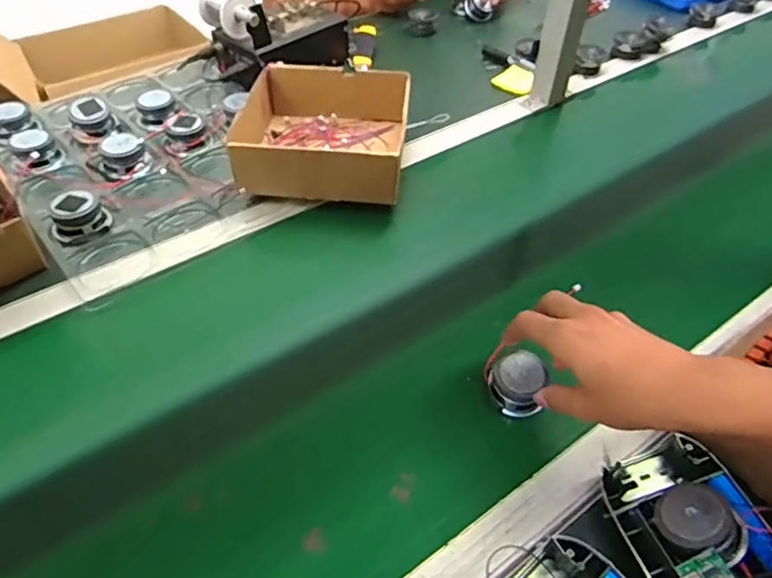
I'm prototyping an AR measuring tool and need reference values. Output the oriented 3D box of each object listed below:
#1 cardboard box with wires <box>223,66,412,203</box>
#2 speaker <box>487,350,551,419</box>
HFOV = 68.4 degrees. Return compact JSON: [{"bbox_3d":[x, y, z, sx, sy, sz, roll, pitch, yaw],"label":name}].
[{"bbox_3d":[-0.079,-0.206,0.725,0.209,0.069,0.214,5,48,3],"label":"cardboard box with wires"},{"bbox_3d":[0.117,0.084,0.509,0.048,0.033,0.046,17,49,13],"label":"speaker"}]

